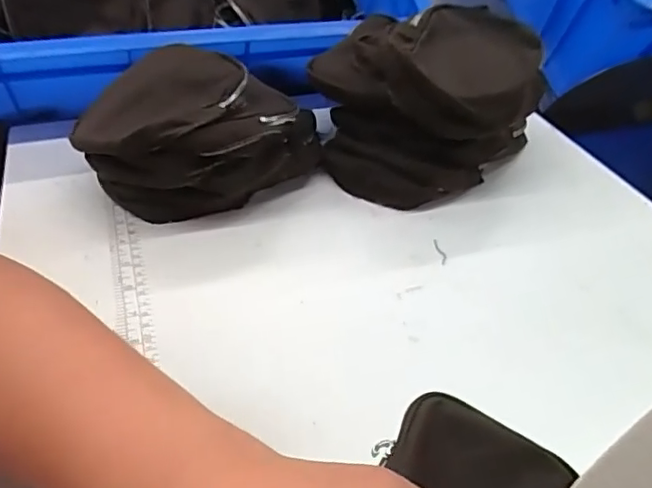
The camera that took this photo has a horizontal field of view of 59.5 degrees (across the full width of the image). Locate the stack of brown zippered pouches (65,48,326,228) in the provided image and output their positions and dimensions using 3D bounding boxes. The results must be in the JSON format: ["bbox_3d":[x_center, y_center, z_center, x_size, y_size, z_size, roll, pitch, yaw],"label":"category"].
[{"bbox_3d":[-0.110,-0.095,0.477,0.161,0.082,0.161,20,45,23],"label":"stack of brown zippered pouches"}]

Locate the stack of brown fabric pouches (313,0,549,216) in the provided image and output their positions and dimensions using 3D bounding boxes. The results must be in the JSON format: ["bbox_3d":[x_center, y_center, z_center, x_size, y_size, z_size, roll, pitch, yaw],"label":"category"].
[{"bbox_3d":[0.080,-0.137,0.524,0.198,0.109,0.182,-23,45,-24],"label":"stack of brown fabric pouches"}]

